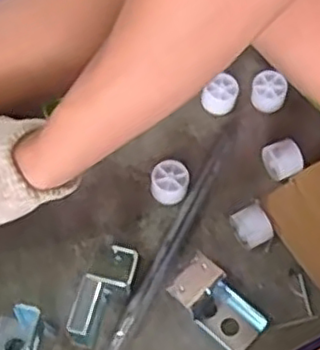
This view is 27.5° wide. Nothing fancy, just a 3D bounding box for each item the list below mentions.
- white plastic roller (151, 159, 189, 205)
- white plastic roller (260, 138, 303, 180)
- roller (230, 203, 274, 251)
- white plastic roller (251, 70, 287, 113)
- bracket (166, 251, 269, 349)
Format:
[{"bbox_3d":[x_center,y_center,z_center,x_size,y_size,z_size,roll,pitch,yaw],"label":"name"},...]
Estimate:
[{"bbox_3d":[0.009,0.007,0.612,0.034,0.023,0.036,1,62,-1],"label":"white plastic roller"},{"bbox_3d":[0.117,-0.016,0.622,0.030,0.029,0.031,-14,63,-9],"label":"white plastic roller"},{"bbox_3d":[0.084,0.049,0.596,0.027,0.032,0.037,-20,64,-12],"label":"roller"},{"bbox_3d":[0.110,-0.086,0.661,0.032,0.022,0.036,-9,63,-6],"label":"white plastic roller"},{"bbox_3d":[0.048,0.109,0.556,0.086,0.041,0.044,35,66,16],"label":"bracket"}]

